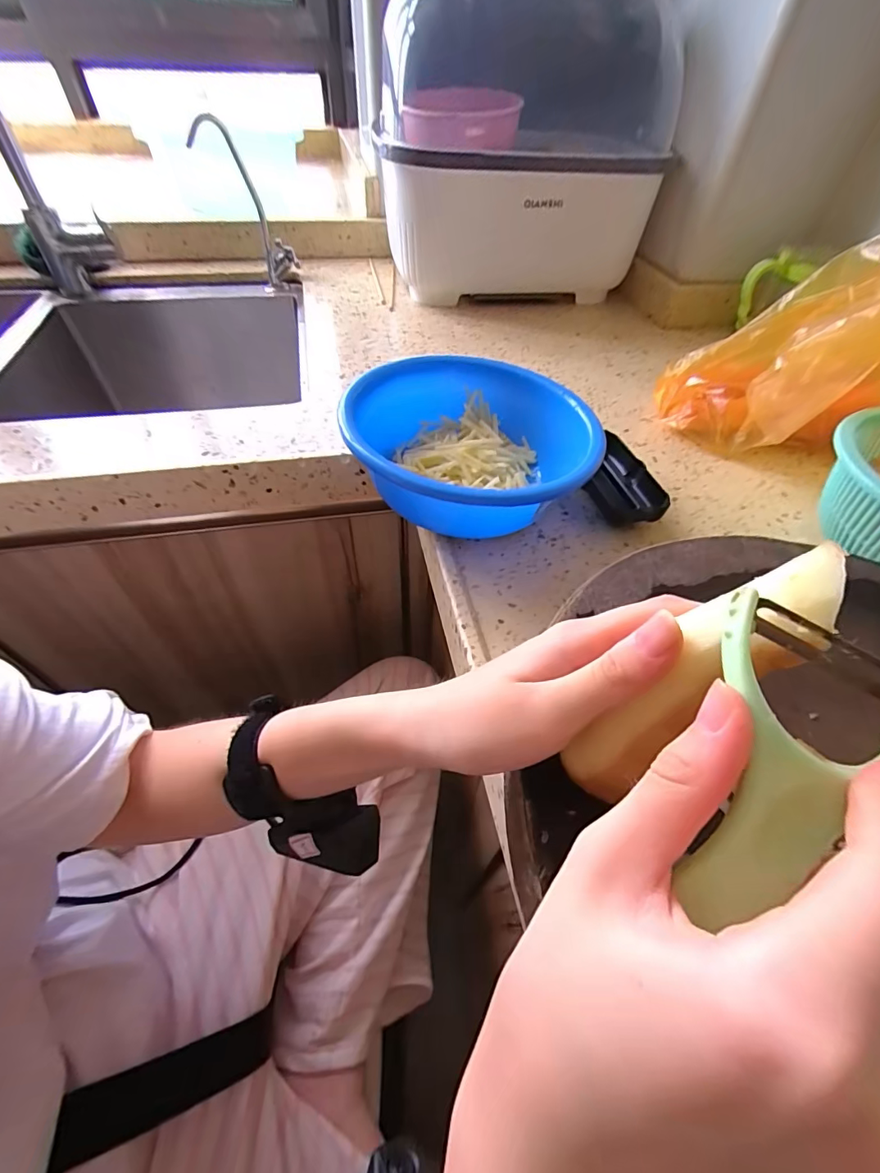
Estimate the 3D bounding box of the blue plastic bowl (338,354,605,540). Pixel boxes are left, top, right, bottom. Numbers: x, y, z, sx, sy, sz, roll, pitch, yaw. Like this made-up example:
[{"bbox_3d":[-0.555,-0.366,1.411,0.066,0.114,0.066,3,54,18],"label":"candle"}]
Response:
[{"bbox_3d":[0.024,-0.107,0.371,0.167,0.073,0.189,-3,50,-6],"label":"blue plastic bowl"}]

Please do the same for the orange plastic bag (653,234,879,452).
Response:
[{"bbox_3d":[0.336,-0.186,0.365,0.121,0.211,0.259,-32,59,-26],"label":"orange plastic bag"}]

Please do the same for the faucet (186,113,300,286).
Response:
[{"bbox_3d":[-0.280,-0.549,0.663,0.110,0.189,0.053,-28,57,-24],"label":"faucet"}]

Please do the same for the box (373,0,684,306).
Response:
[{"bbox_3d":[0.118,-0.587,0.633,0.375,0.299,0.299,0,50,-3],"label":"box"}]

